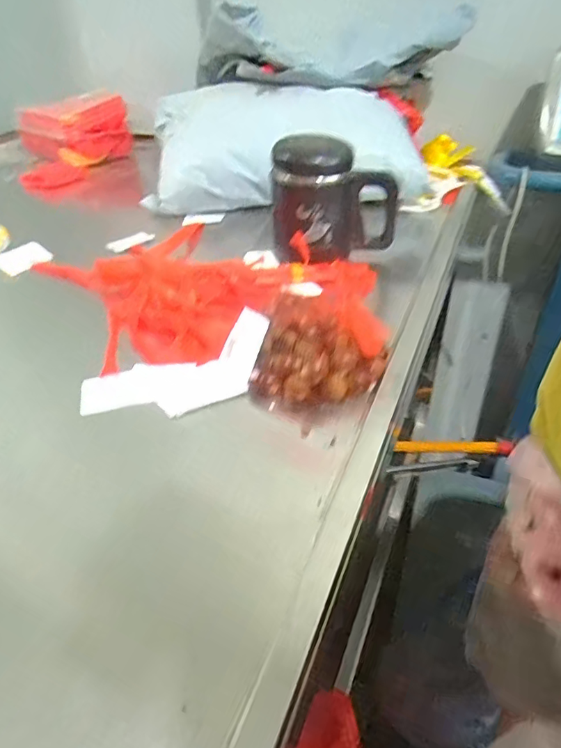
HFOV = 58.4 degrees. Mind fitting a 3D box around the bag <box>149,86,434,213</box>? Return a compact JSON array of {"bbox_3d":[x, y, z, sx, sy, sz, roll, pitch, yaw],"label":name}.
[{"bbox_3d":[0.010,-0.362,0.783,0.420,0.145,0.190,2,38,5],"label":"bag"}]

